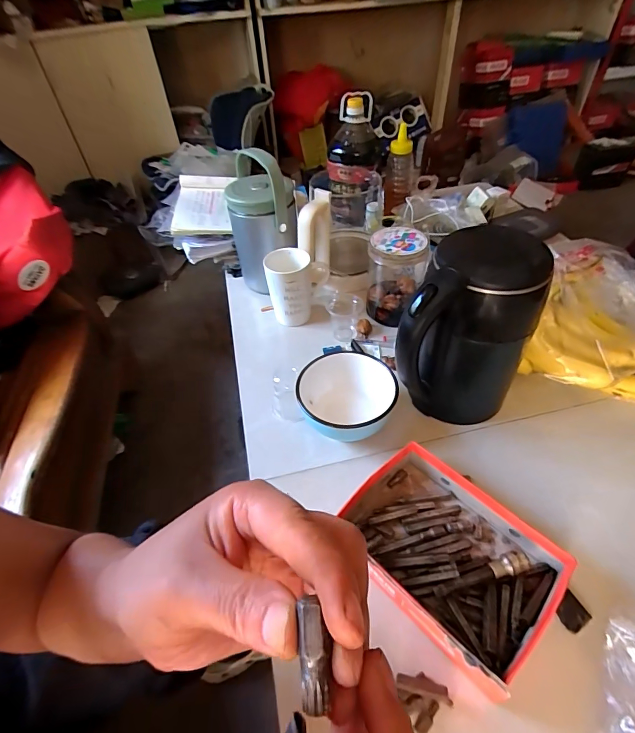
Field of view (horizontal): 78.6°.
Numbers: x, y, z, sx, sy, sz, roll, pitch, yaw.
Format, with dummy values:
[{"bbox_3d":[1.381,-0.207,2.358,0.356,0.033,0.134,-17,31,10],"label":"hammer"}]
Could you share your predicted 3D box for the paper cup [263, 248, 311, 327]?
[{"bbox_3d":[-0.049,-0.145,0.720,0.074,0.123,0.076,-3,46,3],"label":"paper cup"}]

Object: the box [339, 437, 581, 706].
[{"bbox_3d":[0.138,0.198,0.421,0.157,0.060,0.214,-36,54,-26],"label":"box"}]

